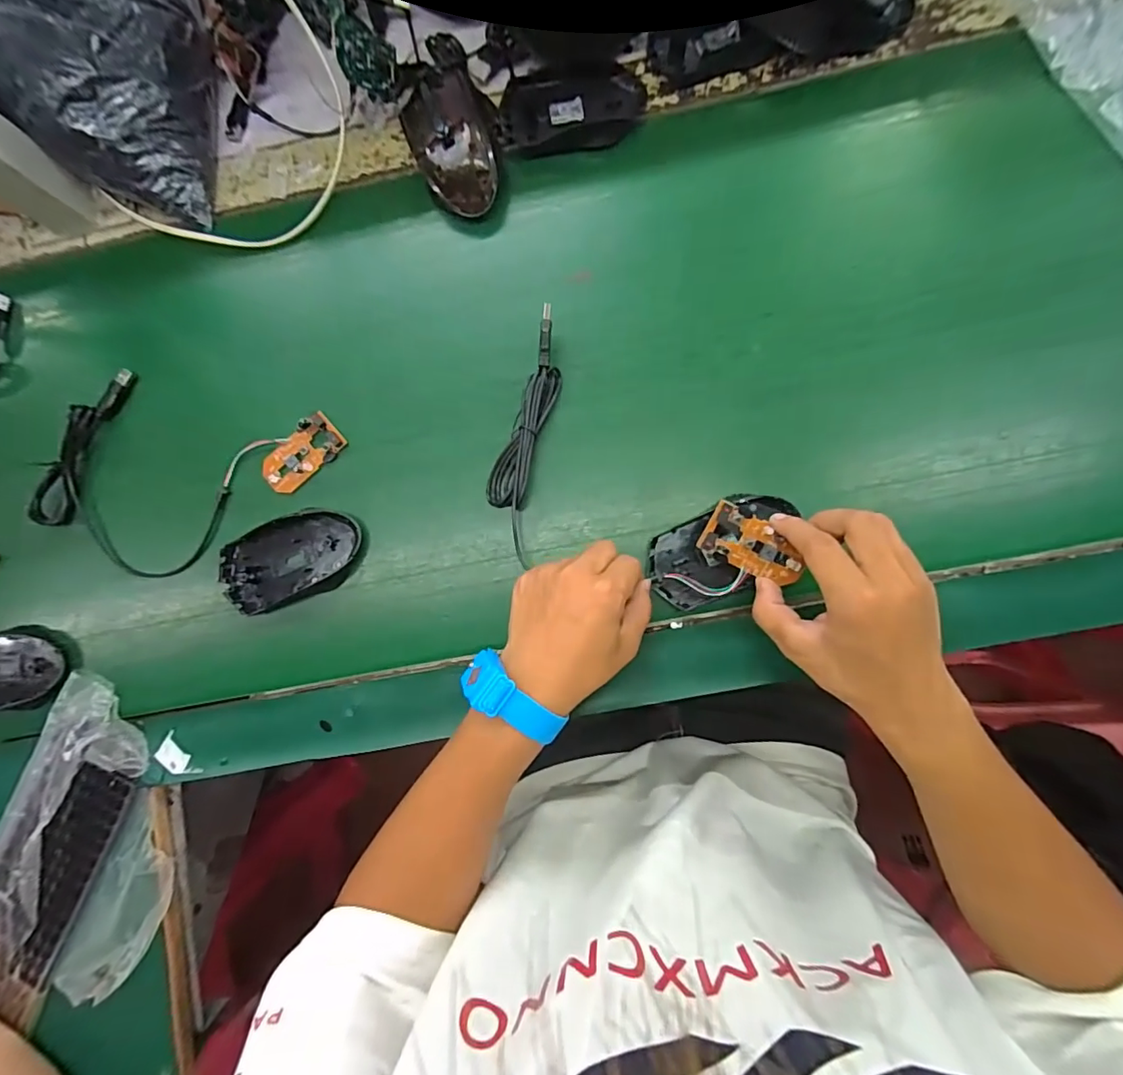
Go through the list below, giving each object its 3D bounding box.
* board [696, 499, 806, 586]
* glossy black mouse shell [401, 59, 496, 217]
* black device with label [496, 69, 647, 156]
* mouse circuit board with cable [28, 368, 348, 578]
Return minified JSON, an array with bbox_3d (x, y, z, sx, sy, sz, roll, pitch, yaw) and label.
[{"bbox_3d":[0.129,0.007,0.341,0.068,0.010,0.038,24,88,6],"label":"board"},{"bbox_3d":[-0.084,-0.313,0.403,0.067,0.041,0.113,-21,85,3],"label":"glossy black mouse shell"},{"bbox_3d":[0.007,-0.353,0.421,0.117,0.017,0.068,-8,86,4],"label":"black device with label"},{"bbox_3d":[-0.303,-0.042,0.412,0.229,0.014,0.155,13,88,5],"label":"mouse circuit board with cable"}]

